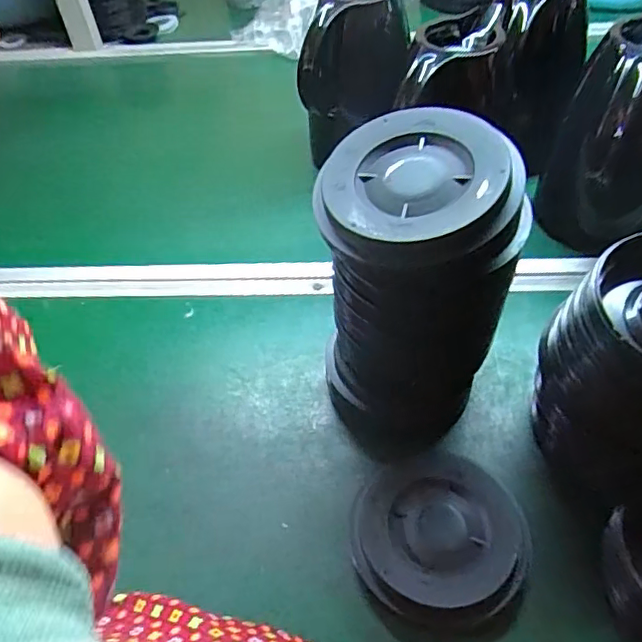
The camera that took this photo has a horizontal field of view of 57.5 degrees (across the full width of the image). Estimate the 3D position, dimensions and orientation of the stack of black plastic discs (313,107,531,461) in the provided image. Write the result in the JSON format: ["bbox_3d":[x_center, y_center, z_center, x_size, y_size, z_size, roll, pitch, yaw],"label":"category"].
[{"bbox_3d":[0.068,-0.016,0.424,0.126,0.237,0.111,-11,49,-5],"label":"stack of black plastic discs"}]

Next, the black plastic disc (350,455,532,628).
[{"bbox_3d":[0.082,0.152,0.415,0.116,0.028,0.111,-2,48,3],"label":"black plastic disc"}]

